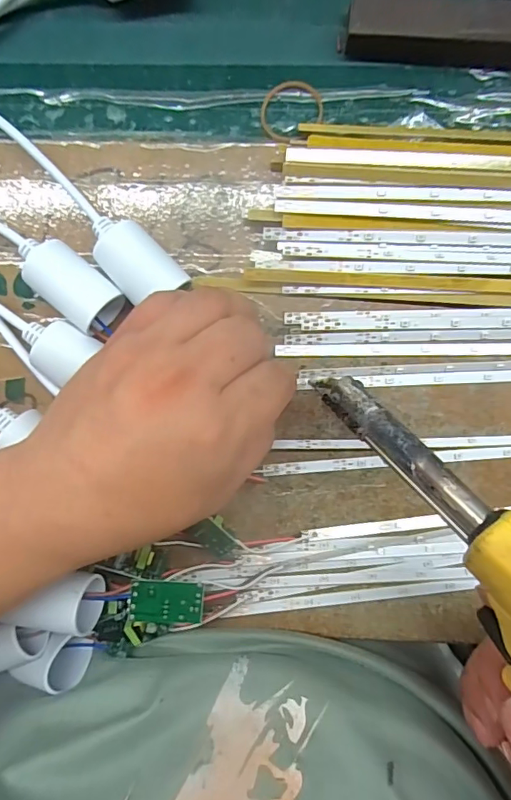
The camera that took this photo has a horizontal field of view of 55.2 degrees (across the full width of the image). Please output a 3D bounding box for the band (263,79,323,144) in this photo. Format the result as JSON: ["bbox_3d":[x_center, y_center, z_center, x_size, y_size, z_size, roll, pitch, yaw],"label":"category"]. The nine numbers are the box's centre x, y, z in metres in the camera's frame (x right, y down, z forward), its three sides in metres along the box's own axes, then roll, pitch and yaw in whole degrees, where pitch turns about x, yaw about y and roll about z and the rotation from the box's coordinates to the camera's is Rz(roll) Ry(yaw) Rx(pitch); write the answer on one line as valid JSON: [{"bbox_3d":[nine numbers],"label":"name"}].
[{"bbox_3d":[0.018,-0.148,0.250,0.031,0.004,0.032,0,94,3],"label":"band"}]

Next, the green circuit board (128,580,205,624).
[{"bbox_3d":[-0.044,0.100,0.242,0.036,0.004,0.020,6,86,-7],"label":"green circuit board"}]

